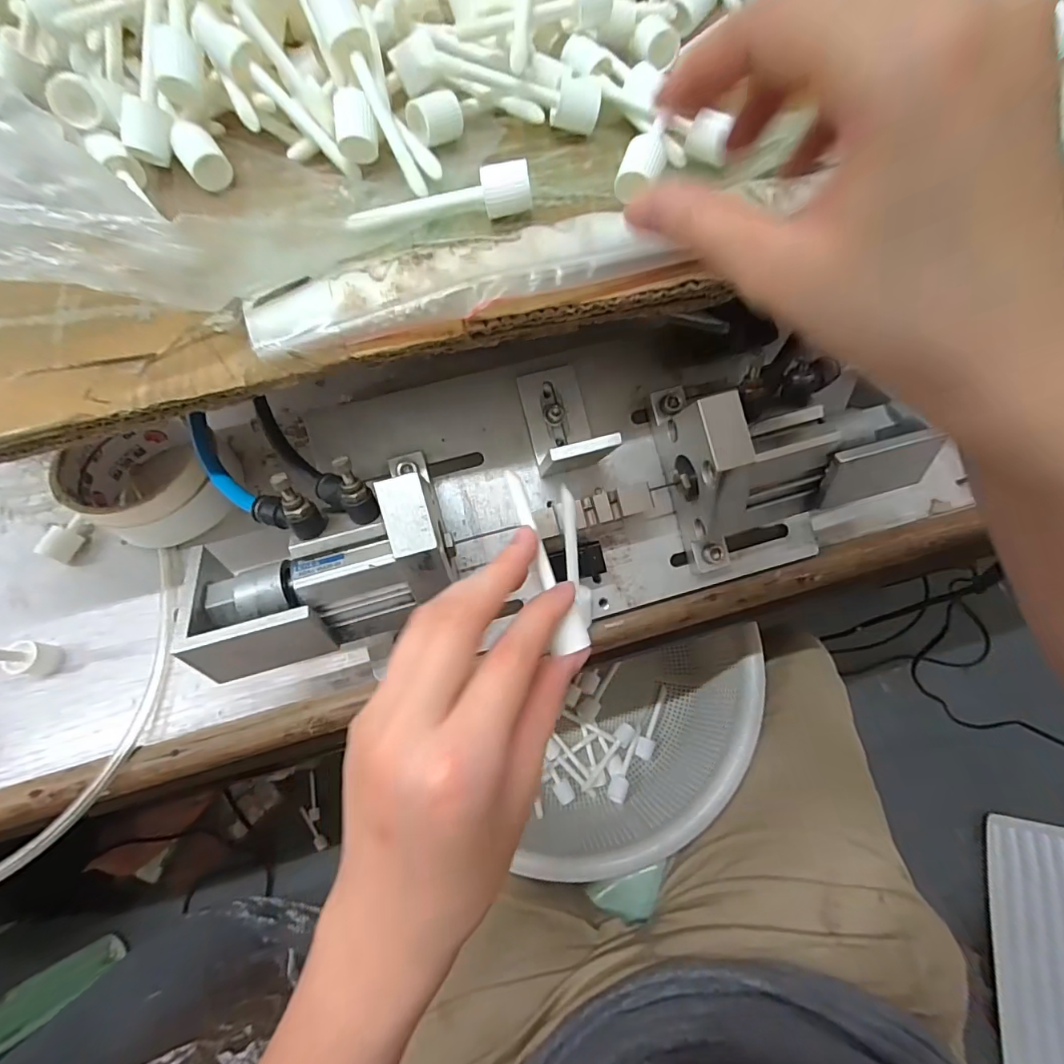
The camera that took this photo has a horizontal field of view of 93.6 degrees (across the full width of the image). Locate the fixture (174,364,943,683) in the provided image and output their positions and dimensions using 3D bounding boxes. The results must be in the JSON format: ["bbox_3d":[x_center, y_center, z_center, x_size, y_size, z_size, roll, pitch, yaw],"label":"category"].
[{"bbox_3d":[0.011,-0.020,0.285,0.365,0.109,0.136,-13,71,-4],"label":"fixture"}]

